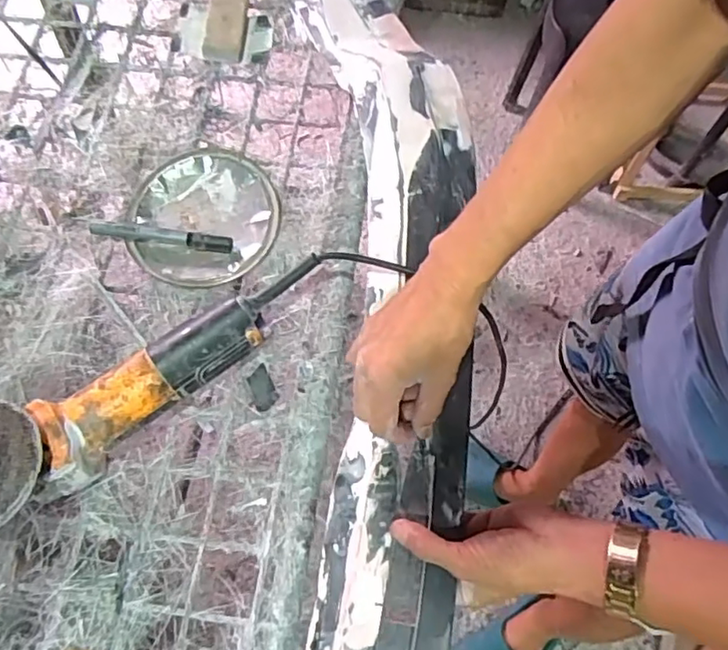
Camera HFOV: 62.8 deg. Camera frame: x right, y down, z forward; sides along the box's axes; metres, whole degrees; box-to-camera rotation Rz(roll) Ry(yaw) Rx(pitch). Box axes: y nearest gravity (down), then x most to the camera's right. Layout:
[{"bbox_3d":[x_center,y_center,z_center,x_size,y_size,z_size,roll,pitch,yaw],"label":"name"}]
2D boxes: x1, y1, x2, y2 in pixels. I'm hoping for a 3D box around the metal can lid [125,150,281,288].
[{"bbox_3d":[-0.165,-0.111,0.607,0.152,0.015,0.147,-5,65,-3],"label":"metal can lid"}]

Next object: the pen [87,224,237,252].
[{"bbox_3d":[-0.202,-0.089,0.597,0.143,0.019,0.017,8,65,3],"label":"pen"}]

